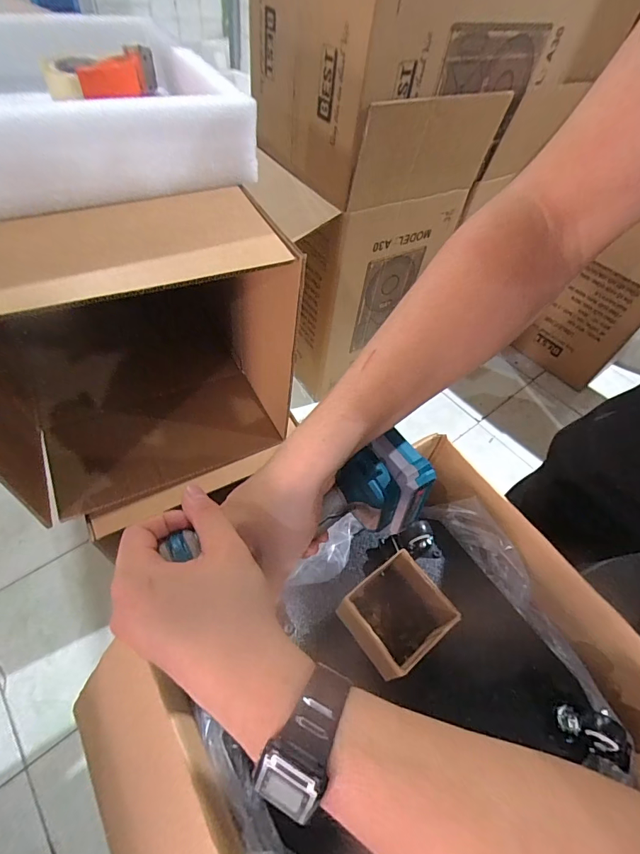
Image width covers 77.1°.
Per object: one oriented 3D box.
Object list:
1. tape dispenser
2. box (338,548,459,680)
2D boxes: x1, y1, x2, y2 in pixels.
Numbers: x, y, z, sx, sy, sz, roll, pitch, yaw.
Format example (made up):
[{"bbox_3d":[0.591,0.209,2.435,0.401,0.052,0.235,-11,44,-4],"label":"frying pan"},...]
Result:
[{"bbox_3d":[-0.335,-0.559,0.636,0.102,0.048,0.185,39,57,24],"label":"tape dispenser"},{"bbox_3d":[0.093,0.220,0.476,0.099,0.076,0.094,-28,61,-26],"label":"box"}]

